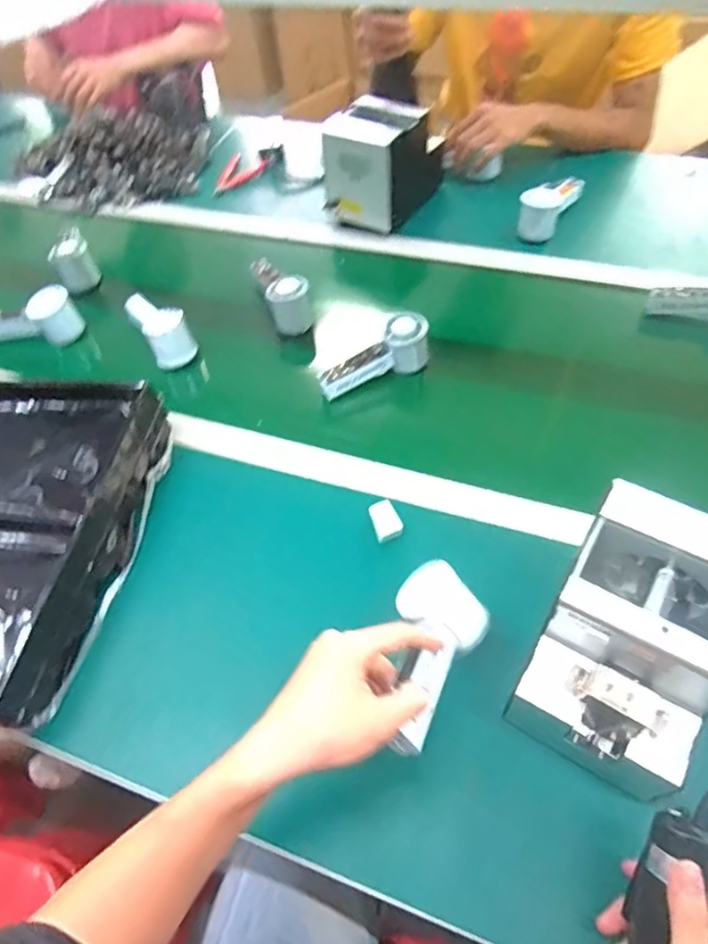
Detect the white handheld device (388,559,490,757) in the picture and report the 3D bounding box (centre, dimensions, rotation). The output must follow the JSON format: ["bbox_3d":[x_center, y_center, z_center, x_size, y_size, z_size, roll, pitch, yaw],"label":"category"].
[{"bbox_3d":[0.062,0.142,0.461,0.073,0.035,0.152,10,46,13],"label":"white handheld device"}]

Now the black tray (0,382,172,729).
[{"bbox_3d":[-0.391,0.056,0.638,0.293,0.086,0.369,4,54,9],"label":"black tray"}]

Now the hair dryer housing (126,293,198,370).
[{"bbox_3d":[-0.281,-0.215,0.841,0.056,0.066,0.130,-29,56,-16],"label":"hair dryer housing"}]

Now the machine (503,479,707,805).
[{"bbox_3d":[0.223,0.134,0.469,0.127,0.145,0.183,26,60,22],"label":"machine"}]

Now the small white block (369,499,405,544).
[{"bbox_3d":[0.034,0.054,0.639,0.029,0.015,0.044,-19,54,-8],"label":"small white block"}]

